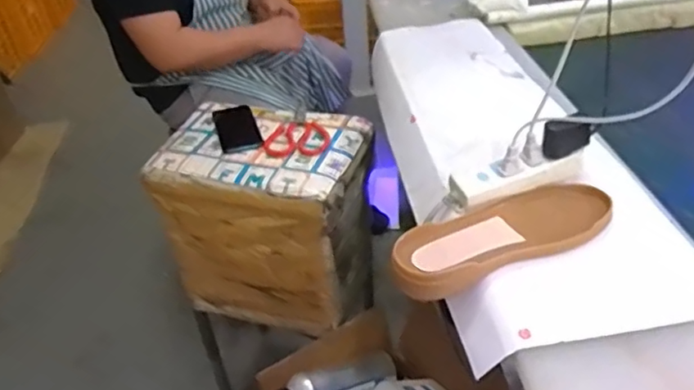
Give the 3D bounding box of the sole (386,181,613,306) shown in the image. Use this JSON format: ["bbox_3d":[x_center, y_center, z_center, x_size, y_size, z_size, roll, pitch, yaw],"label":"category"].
[{"bbox_3d":[0.173,0.041,0.647,0.275,0.034,0.089,-18,40,-15],"label":"sole"}]

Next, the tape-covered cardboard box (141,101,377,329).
[{"bbox_3d":[-0.144,0.048,1.157,0.365,0.370,0.246,9,41,18],"label":"tape-covered cardboard box"}]

